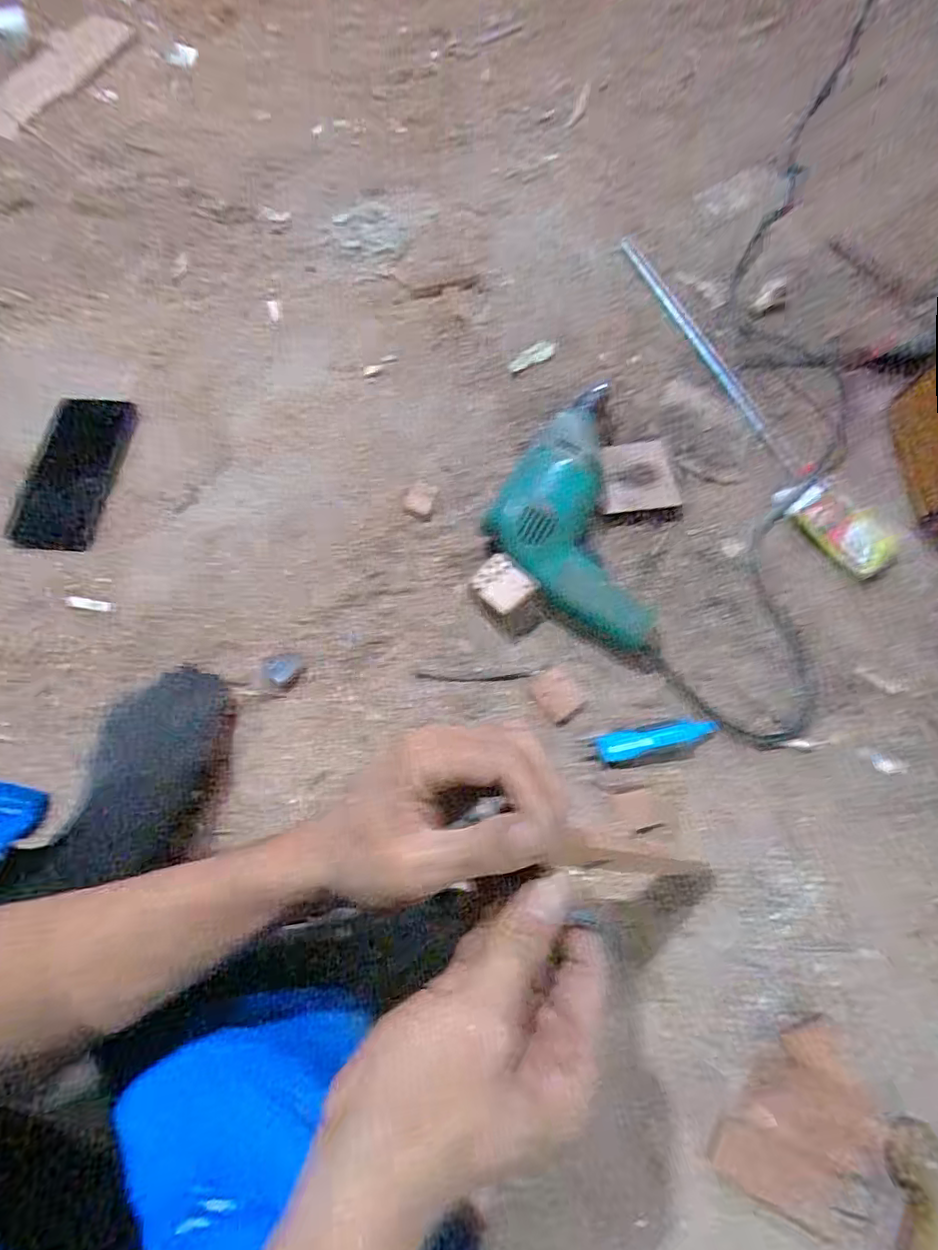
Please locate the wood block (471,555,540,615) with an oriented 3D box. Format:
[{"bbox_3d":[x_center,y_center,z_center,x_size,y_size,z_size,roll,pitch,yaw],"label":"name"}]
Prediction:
[{"bbox_3d":[0.030,-0.033,0.507,0.045,0.029,0.043,40,73,12],"label":"wood block"}]

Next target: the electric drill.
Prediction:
[{"bbox_3d":[0.128,-0.110,0.529,0.170,0.061,0.215,30,71,8],"label":"electric drill"}]

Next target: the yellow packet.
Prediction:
[{"bbox_3d":[0.364,-0.102,0.562,0.065,0.011,0.115,-37,75,-15],"label":"yellow packet"}]

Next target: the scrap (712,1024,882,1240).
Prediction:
[{"bbox_3d":[0.225,0.332,0.381,0.072,0.015,0.115,41,73,12],"label":"scrap"}]

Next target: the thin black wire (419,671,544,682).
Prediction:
[{"bbox_3d":[0.008,0.046,0.496,0.106,0.004,0.008,-1,69,-3],"label":"thin black wire"}]

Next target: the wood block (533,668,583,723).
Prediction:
[{"bbox_3d":[0.076,0.059,0.491,0.038,0.004,0.041,-29,73,-13],"label":"wood block"}]

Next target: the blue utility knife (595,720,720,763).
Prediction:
[{"bbox_3d":[0.156,0.093,0.468,0.102,0.017,0.022,-10,70,-6],"label":"blue utility knife"}]

